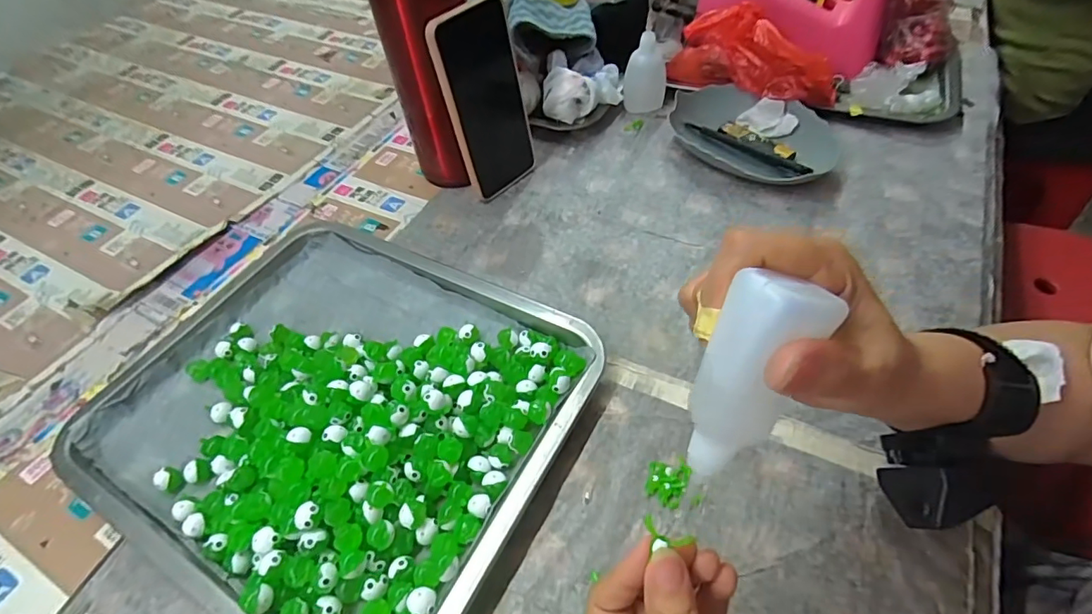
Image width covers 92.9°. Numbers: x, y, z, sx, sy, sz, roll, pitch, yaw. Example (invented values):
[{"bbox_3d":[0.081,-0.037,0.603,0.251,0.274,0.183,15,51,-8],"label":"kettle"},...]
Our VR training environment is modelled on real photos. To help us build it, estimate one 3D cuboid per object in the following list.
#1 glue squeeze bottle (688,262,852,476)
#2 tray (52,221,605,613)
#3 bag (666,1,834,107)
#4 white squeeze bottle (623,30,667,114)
[{"bbox_3d":[0.071,0.026,0.182,0.031,0.077,0.027,26,24,23],"label":"glue squeeze bottle"},{"bbox_3d":[-0.150,0.060,0.363,0.322,0.034,0.261,22,57,21],"label":"tray"},{"bbox_3d":[0.207,-0.253,0.532,0.168,0.080,0.045,26,58,23],"label":"bag"},{"bbox_3d":[0.110,-0.256,0.564,0.044,0.074,0.053,8,53,11],"label":"white squeeze bottle"}]

